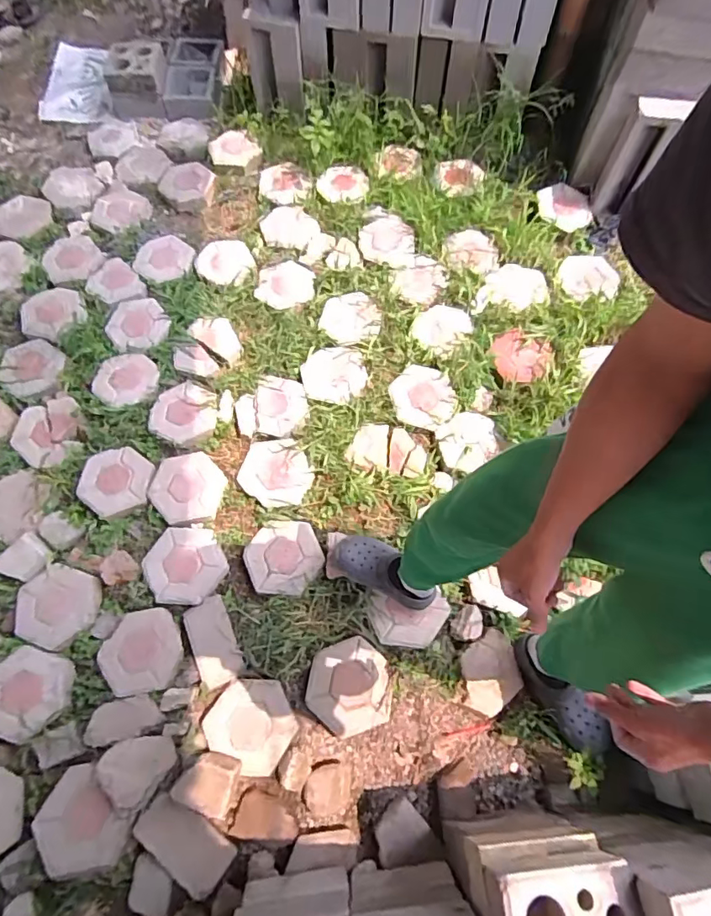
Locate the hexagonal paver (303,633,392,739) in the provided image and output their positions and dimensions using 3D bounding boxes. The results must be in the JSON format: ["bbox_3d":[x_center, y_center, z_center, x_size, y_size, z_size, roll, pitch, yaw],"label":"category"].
[{"bbox_3d":[-0.013,0.544,1.181,0.199,0.051,0.191,-18,70,-8],"label":"hexagonal paver"}]

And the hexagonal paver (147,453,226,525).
[{"bbox_3d":[-0.477,0.080,1.409,0.203,0.035,0.217,-39,74,-15],"label":"hexagonal paver"}]

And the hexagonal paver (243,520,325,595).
[{"bbox_3d":[-0.190,0.260,1.301,0.192,0.031,0.192,-23,71,-10],"label":"hexagonal paver"}]

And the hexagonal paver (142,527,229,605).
[{"bbox_3d":[-0.457,0.284,1.332,0.191,0.049,0.207,-23,71,-10],"label":"hexagonal paver"}]

